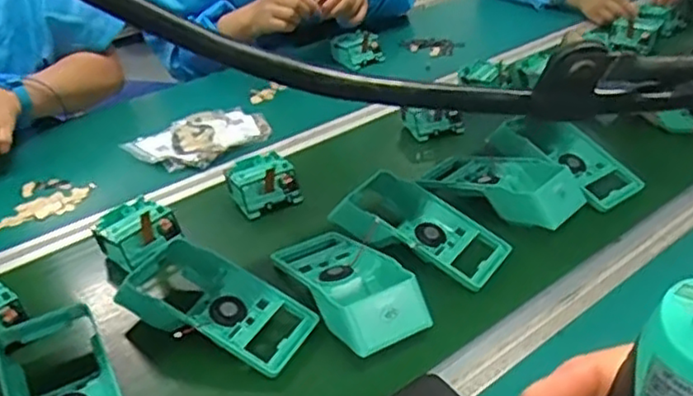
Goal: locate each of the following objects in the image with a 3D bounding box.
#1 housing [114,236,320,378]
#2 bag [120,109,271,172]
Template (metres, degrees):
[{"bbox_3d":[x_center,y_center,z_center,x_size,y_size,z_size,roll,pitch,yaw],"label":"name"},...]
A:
[{"bbox_3d":[-0.124,0.102,0.625,0.183,0.063,0.087,14,37,22],"label":"housing"},{"bbox_3d":[-0.200,-0.080,0.923,0.192,0.035,0.102,-21,39,-27],"label":"bag"}]

